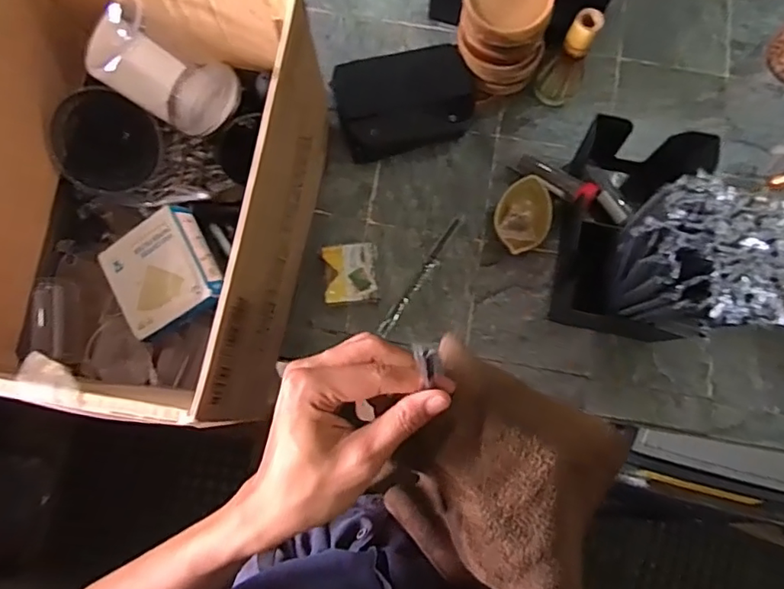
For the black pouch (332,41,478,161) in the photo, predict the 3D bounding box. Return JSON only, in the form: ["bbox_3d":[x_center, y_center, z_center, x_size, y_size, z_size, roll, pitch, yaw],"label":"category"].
[{"bbox_3d":[0.016,-0.249,0.714,0.176,0.054,0.119,-15,78,-3],"label":"black pouch"}]

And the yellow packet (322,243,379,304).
[{"bbox_3d":[-0.050,-0.025,0.672,0.062,0.030,0.073,-5,78,-1],"label":"yellow packet"}]

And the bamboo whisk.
[{"bbox_3d":[0.217,-0.286,0.685,0.054,0.136,0.048,31,79,7],"label":"bamboo whisk"}]

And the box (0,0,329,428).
[{"bbox_3d":[-0.251,-0.094,0.585,0.295,0.252,0.409,10,78,2],"label":"box"}]

